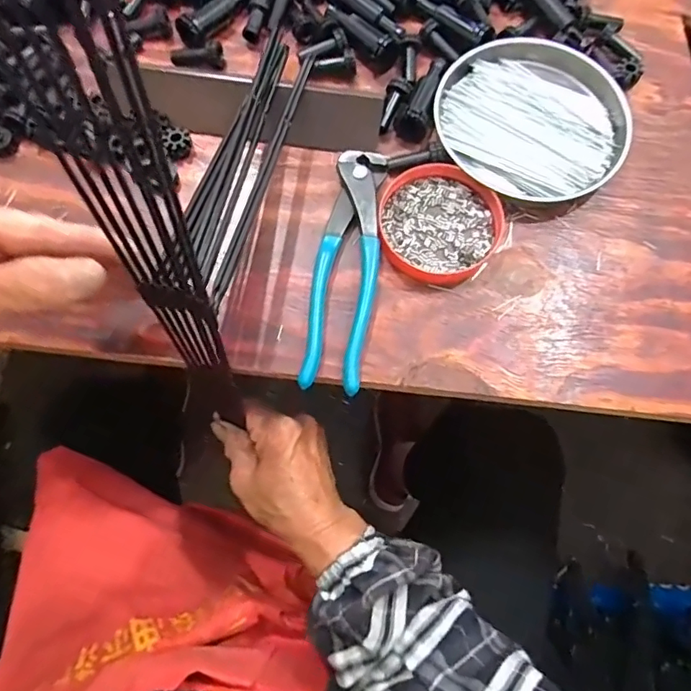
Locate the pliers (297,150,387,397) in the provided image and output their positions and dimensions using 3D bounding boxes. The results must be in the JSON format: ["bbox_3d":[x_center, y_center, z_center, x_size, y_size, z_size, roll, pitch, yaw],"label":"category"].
[{"bbox_3d":[0.001,-0.051,0.345,0.039,0.018,0.163,9,73,2],"label":"pliers"}]

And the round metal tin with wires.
[{"bbox_3d":[0.131,-0.160,0.376,0.130,0.019,0.118,37,76,10],"label":"round metal tin with wires"}]

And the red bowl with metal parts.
[{"bbox_3d":[0.060,-0.081,0.355,0.080,0.014,0.076,0,73,-1],"label":"red bowl with metal parts"}]

